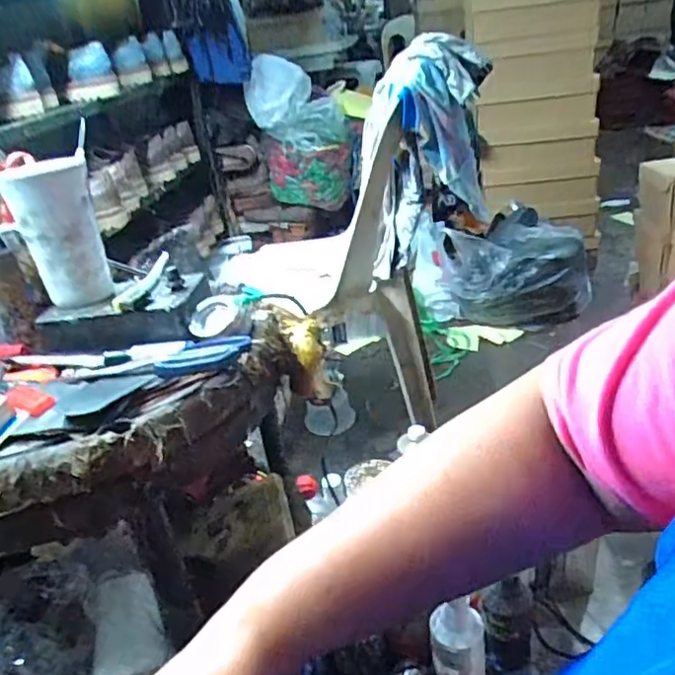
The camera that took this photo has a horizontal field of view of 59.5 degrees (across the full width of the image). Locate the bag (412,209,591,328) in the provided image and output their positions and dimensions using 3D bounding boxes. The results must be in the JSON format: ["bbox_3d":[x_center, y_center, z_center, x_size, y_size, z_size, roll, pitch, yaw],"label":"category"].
[{"bbox_3d":[0.491,-0.209,1.768,0.493,0.269,0.330,-2,28,11],"label":"bag"}]

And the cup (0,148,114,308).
[{"bbox_3d":[-0.276,-0.103,0.594,0.079,0.138,0.073,-16,29,-15],"label":"cup"}]

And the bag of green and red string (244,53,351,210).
[{"bbox_3d":[-0.105,-0.611,1.814,0.288,0.418,0.143,6,31,25],"label":"bag of green and red string"}]

